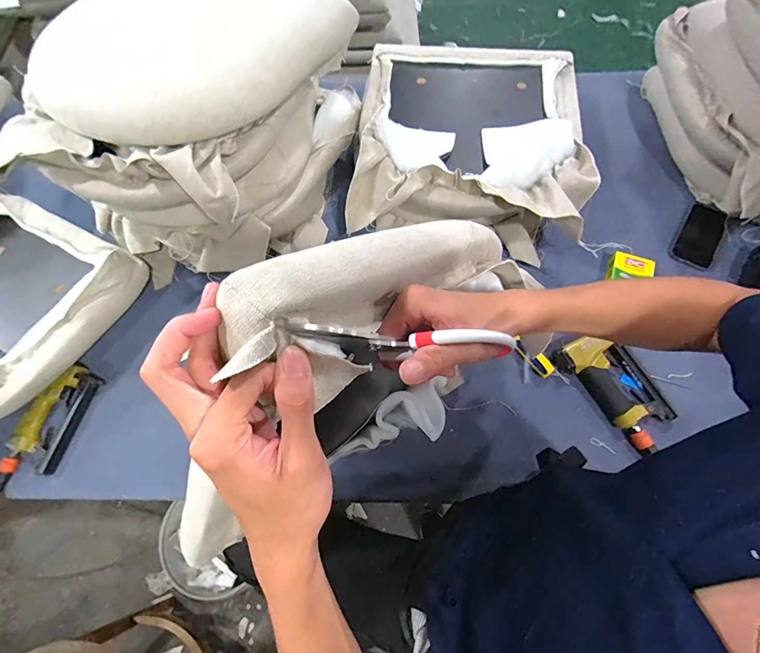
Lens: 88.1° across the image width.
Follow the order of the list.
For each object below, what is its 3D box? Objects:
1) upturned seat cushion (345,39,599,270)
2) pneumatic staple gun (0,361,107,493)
[{"bbox_3d":[0.186,-0.400,0.853,0.452,0.168,0.485,6,68,5],"label":"upturned seat cushion"},{"bbox_3d":[-0.612,0.183,0.733,0.097,0.040,0.233,17,69,10],"label":"pneumatic staple gun"}]

